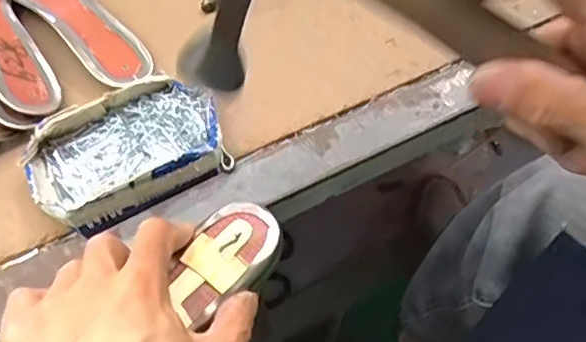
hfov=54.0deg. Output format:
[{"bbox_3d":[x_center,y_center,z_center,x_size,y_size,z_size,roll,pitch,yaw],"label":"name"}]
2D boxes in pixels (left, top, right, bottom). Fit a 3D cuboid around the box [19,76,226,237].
[{"bbox_3d":[-0.115,-0.016,0.398,0.128,0.031,0.087,-30,65,-14],"label":"box"}]

